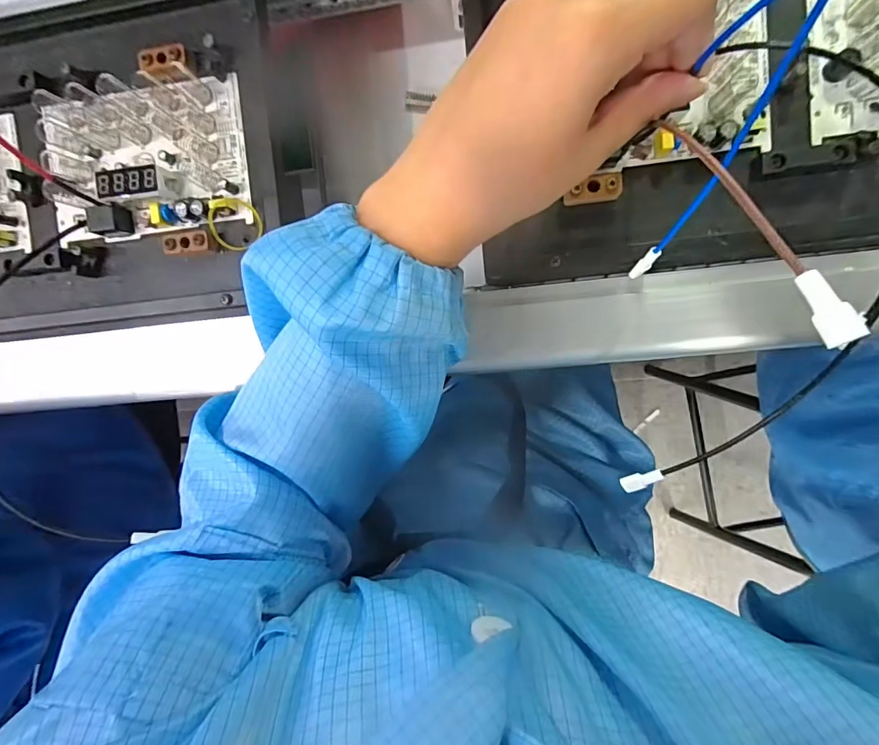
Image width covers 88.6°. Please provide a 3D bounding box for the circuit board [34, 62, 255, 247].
[{"bbox_3d":[-0.189,-0.132,0.279,0.132,0.019,0.088,-6,95,7],"label":"circuit board"}]

